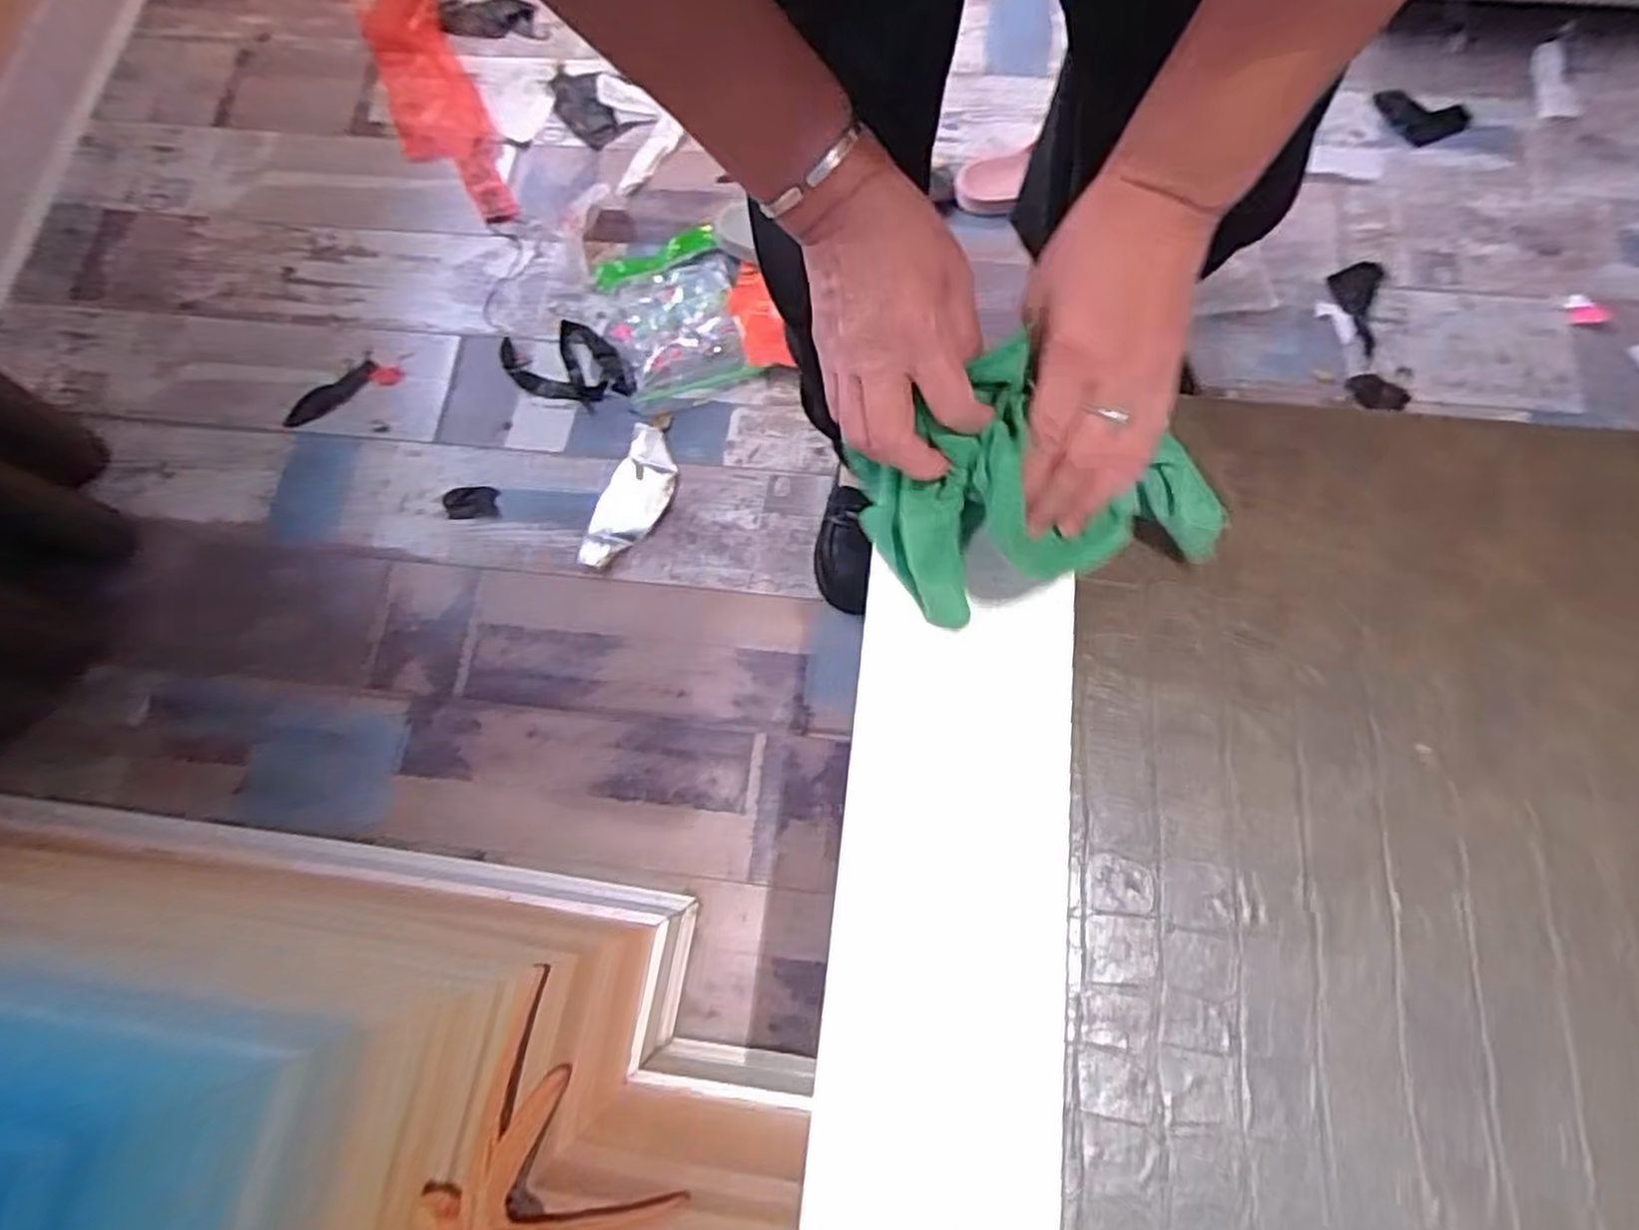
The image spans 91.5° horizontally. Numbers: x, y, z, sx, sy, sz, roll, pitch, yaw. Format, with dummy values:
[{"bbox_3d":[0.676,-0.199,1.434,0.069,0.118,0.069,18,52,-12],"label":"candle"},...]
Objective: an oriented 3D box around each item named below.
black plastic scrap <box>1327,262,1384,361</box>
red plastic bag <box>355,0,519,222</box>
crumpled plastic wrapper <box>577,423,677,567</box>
[{"bbox_3d":[0.691,-0.404,1.037,0.064,0.010,0.144,15,75,6],"label":"black plastic scrap"},{"bbox_3d":[-0.571,-0.766,1.169,0.127,0.019,0.507,-24,74,-5],"label":"red plastic bag"},{"bbox_3d":[-0.235,-0.147,1.005,0.077,0.016,0.195,19,76,7],"label":"crumpled plastic wrapper"}]

